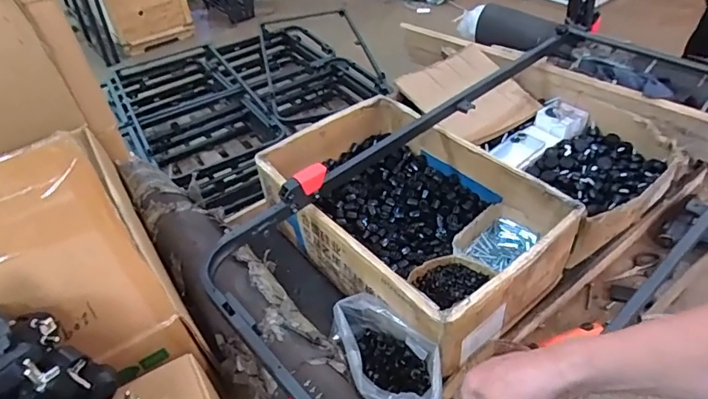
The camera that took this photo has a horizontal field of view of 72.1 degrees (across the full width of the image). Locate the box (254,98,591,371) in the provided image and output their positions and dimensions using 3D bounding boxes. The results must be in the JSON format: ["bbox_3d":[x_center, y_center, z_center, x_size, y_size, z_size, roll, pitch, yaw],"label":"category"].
[{"bbox_3d":[0.093,0.016,0.918,0.354,0.166,0.520,-33,49,-27],"label":"box"}]

